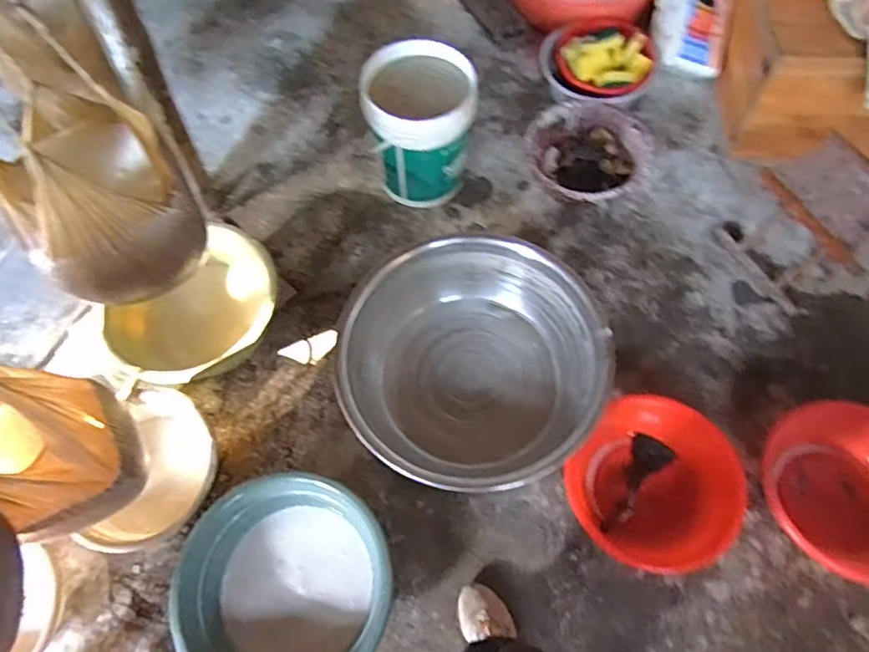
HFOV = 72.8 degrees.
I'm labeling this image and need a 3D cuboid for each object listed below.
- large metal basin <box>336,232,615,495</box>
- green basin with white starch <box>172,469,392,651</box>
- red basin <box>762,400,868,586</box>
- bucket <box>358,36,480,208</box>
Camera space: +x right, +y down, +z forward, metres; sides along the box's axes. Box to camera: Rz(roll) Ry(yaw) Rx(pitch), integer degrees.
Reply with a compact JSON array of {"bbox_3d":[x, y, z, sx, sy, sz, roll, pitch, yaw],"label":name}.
[{"bbox_3d":[0.095,0.083,1.469,0.607,0.203,0.555,-1,65,2],"label":"large metal basin"},{"bbox_3d":[-0.326,0.559,1.247,0.441,0.135,0.456,-1,65,2],"label":"green basin with white starch"},{"bbox_3d":[0.938,0.374,1.321,0.390,0.122,0.351,36,72,17],"label":"red basin"},{"bbox_3d":[-0.035,-0.554,1.671,0.297,0.384,0.262,-15,66,-5],"label":"bucket"}]

